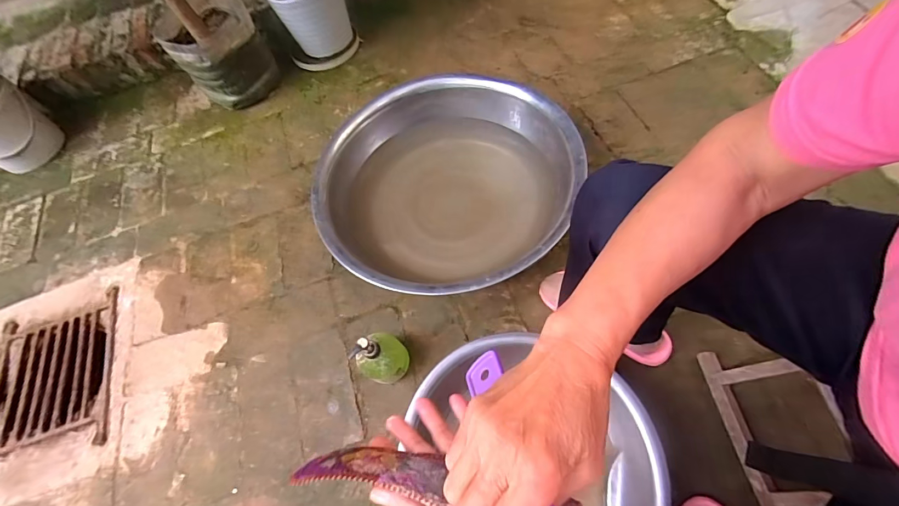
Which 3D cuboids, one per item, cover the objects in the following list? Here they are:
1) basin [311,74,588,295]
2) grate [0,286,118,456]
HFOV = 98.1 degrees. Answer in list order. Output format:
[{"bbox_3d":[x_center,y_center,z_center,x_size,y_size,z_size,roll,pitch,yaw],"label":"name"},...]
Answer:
[{"bbox_3d":[-0.006,-0.136,0.860,0.517,0.185,0.524,-3,62,6],"label":"basin"},{"bbox_3d":[-0.864,0.271,0.846,0.261,0.018,0.326,-20,62,-2],"label":"grate"}]

